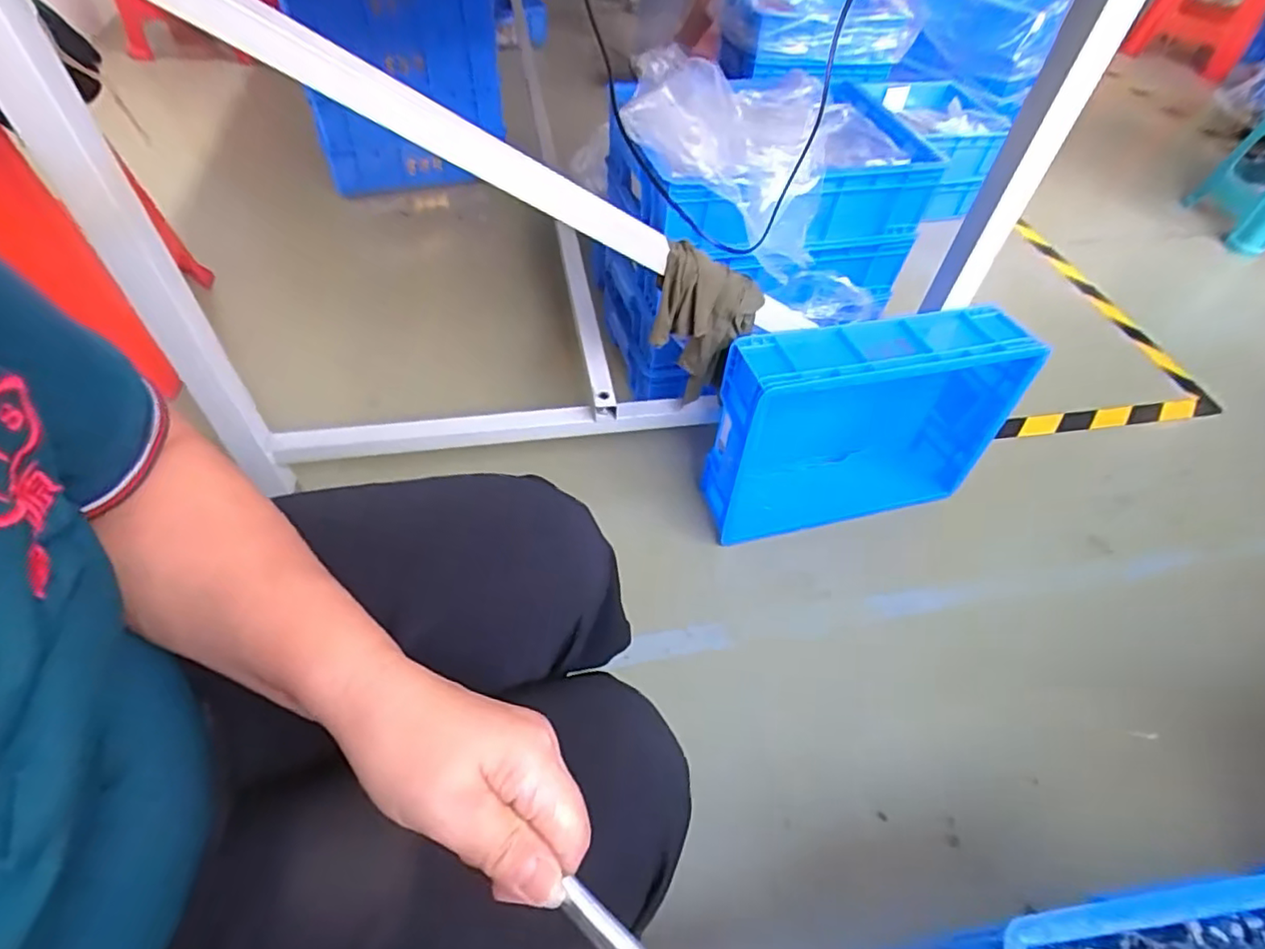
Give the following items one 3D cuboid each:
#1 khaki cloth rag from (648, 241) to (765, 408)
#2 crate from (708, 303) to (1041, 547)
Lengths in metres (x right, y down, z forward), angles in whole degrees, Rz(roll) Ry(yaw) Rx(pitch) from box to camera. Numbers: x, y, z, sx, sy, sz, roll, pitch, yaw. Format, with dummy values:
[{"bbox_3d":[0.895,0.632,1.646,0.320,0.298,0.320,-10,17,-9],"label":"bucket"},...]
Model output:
[{"bbox_3d":[0.087,-0.181,0.798,0.125,0.220,0.057,-16,55,-17],"label":"khaki cloth rag"},{"bbox_3d":[0.311,-0.072,0.888,0.395,0.299,0.139,-9,53,-12],"label":"crate"}]

